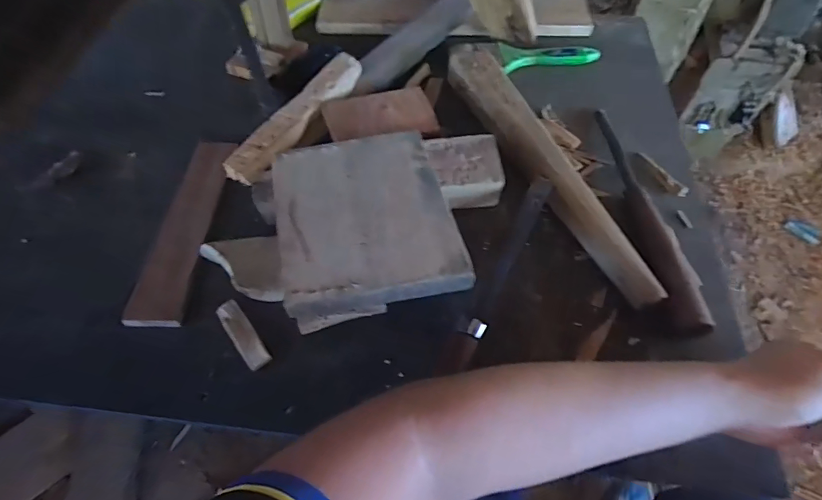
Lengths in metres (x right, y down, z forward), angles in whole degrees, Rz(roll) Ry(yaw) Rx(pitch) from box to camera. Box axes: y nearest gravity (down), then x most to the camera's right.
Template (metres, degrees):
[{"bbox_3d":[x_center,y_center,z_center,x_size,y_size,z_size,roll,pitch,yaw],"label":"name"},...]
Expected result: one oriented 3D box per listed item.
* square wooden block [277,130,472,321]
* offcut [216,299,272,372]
[{"bbox_3d":[-0.039,-0.032,0.392,0.140,0.026,0.164,-10,56,-7],"label":"square wooden block"},{"bbox_3d":[-0.144,0.072,0.393,0.018,0.012,0.067,-32,74,-21],"label":"offcut"}]

